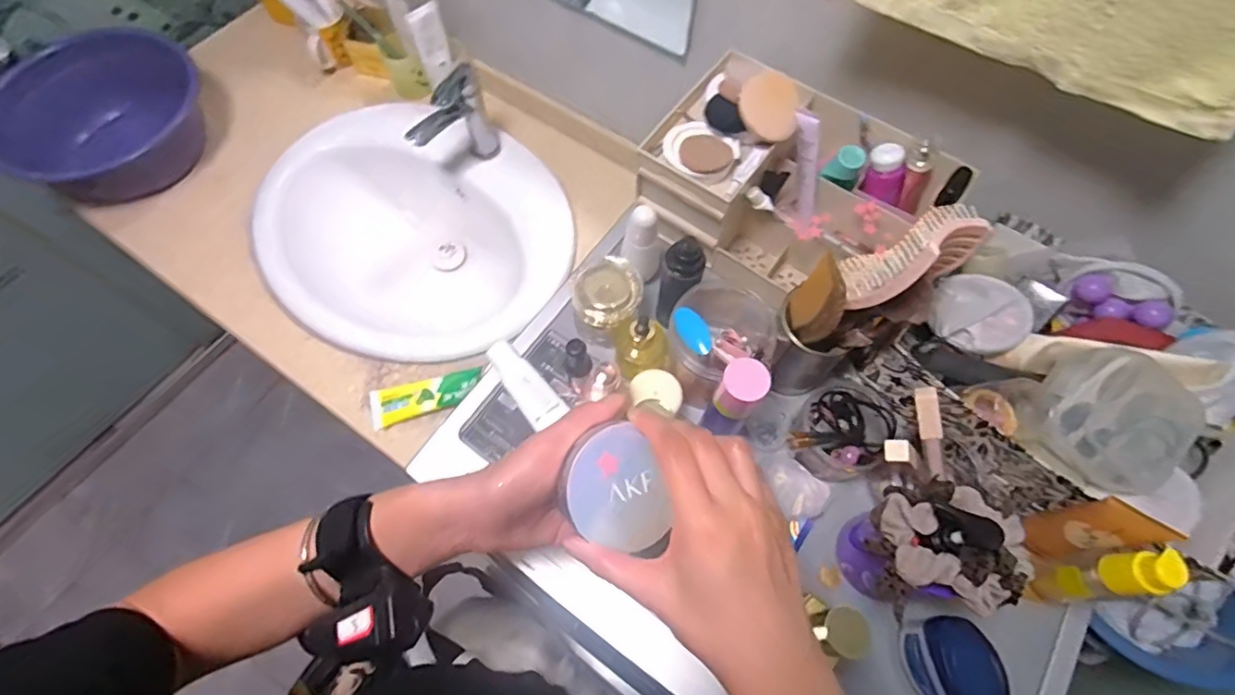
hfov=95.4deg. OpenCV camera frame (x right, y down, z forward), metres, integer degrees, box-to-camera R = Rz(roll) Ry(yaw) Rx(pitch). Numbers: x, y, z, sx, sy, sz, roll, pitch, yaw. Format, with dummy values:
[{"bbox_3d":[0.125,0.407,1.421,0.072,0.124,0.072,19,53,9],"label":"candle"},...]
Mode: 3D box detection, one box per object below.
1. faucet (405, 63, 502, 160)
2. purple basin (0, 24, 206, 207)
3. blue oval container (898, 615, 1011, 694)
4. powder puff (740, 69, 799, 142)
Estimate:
[{"bbox_3d":[-0.263,-0.342,0.908,0.043,0.198,0.150,42,71,16],"label":"faucet"},{"bbox_3d":[-0.853,-0.390,0.954,0.314,0.112,0.330,0,66,-1],"label":"purple basin"},{"bbox_3d":[0.263,0.255,0.453,0.043,0.080,0.069,-6,66,-4],"label":"blue oval container"},{"bbox_3d":[0.149,-0.233,0.545,0.060,0.007,0.065,-1,93,-12],"label":"powder puff"}]

